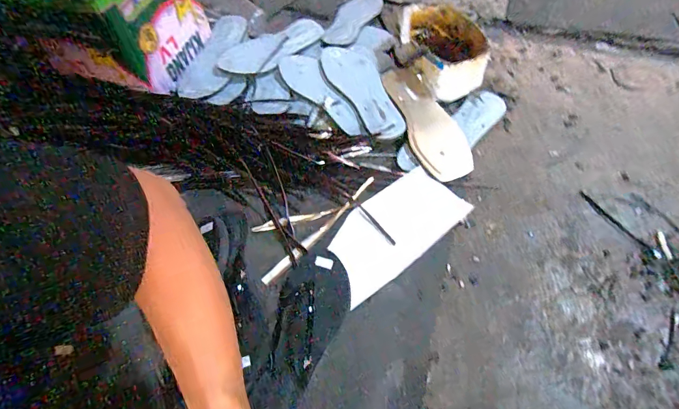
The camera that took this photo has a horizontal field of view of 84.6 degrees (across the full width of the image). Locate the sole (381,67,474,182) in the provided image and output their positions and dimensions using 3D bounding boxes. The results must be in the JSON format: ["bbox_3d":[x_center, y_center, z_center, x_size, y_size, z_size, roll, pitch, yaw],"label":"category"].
[{"bbox_3d":[0.160,-0.162,0.694,0.089,0.022,0.264,-16,57,-4],"label":"sole"}]

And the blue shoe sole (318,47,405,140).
[{"bbox_3d":[0.039,-0.221,0.719,0.105,0.015,0.244,-14,57,-3],"label":"blue shoe sole"}]

